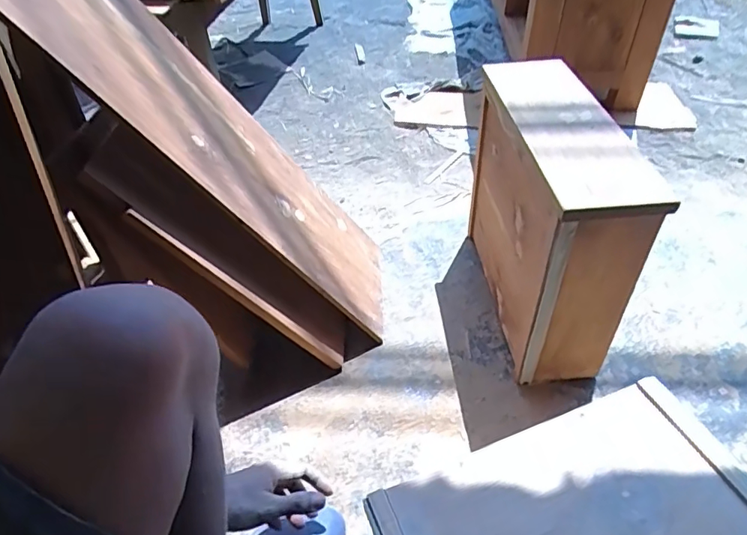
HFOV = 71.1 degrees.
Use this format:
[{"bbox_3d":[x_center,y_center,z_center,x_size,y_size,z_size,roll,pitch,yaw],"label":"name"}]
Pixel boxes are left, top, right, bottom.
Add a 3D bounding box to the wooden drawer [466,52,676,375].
[{"bbox_3d":[0.284,-0.083,0.868,0.152,0.362,0.398,-5,44,-1],"label":"wooden drawer"}]

